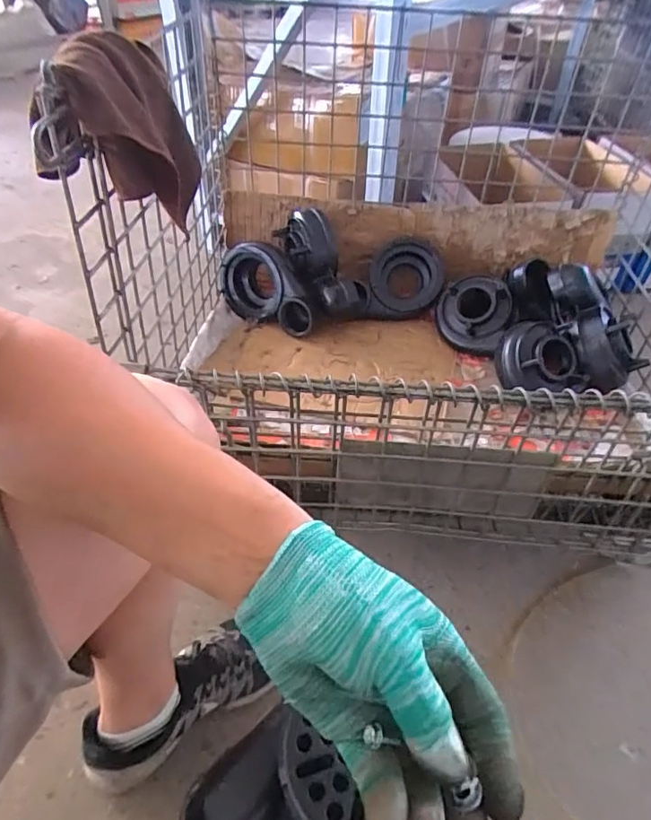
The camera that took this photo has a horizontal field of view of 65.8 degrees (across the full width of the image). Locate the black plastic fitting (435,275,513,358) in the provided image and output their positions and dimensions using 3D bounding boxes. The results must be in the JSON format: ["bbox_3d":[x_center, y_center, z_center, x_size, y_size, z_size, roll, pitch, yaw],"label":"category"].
[{"bbox_3d":[0.274,-0.179,0.938,0.141,0.139,0.042,30,24,27],"label":"black plastic fitting"}]

